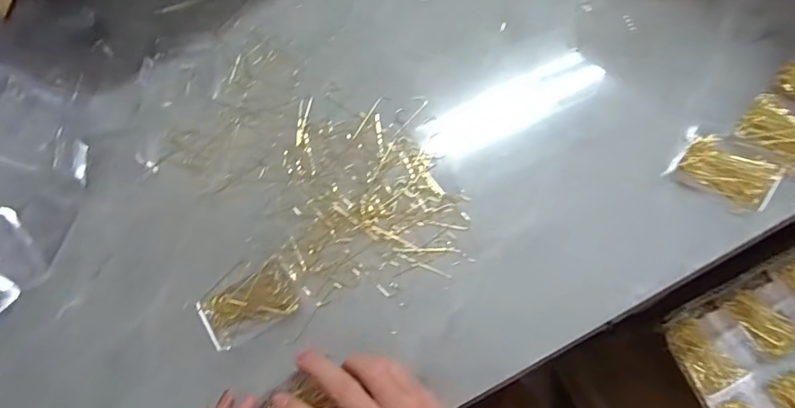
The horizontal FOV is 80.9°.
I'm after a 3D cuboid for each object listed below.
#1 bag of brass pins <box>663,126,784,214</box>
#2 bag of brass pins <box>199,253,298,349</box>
[{"bbox_3d":[0.294,-0.031,0.419,0.080,0.017,0.062,34,74,14],"label":"bag of brass pins"},{"bbox_3d":[-0.125,0.083,0.395,0.077,0.010,0.052,-29,71,-9],"label":"bag of brass pins"}]

